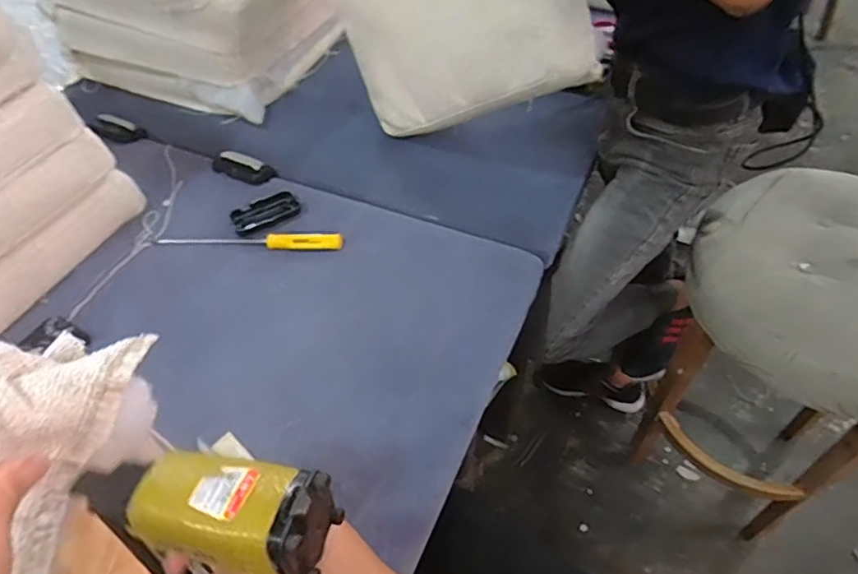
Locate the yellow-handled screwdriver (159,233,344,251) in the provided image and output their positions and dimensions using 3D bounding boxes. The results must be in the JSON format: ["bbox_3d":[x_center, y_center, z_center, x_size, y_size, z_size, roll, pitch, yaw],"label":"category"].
[{"bbox_3d":[-0.283,-0.077,0.905,0.298,0.026,0.027,3,51,5],"label":"yellow-handled screwdriver"}]

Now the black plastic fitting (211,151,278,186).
[{"bbox_3d":[-0.332,-0.216,1.025,0.119,0.014,0.056,22,55,19],"label":"black plastic fitting"}]

